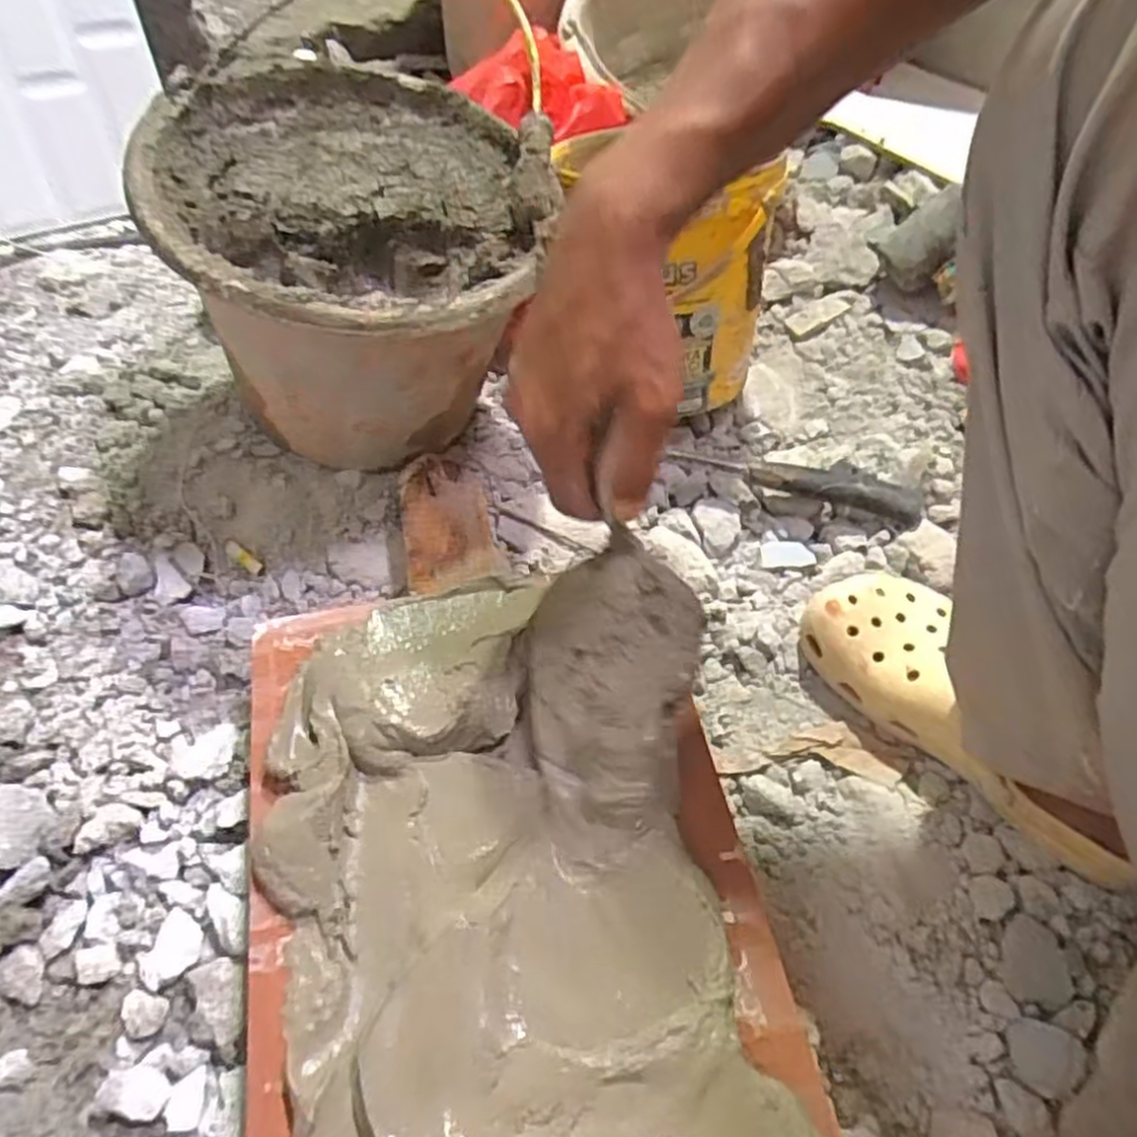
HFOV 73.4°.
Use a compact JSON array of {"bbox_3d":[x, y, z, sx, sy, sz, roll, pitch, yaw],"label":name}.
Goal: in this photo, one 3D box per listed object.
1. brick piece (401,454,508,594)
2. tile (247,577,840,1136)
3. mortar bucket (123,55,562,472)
[{"bbox_3d":[-0.085,-0.024,0.550,0.064,0.054,0.136,-6,44,-8],"label":"brick piece"},{"bbox_3d":[-0.027,0.170,0.370,0.248,0.034,0.388,-9,57,-10],"label":"tile"},{"bbox_3d":[-0.141,-0.215,0.566,0.241,0.207,0.276,4,57,-1],"label":"mortar bucket"}]

